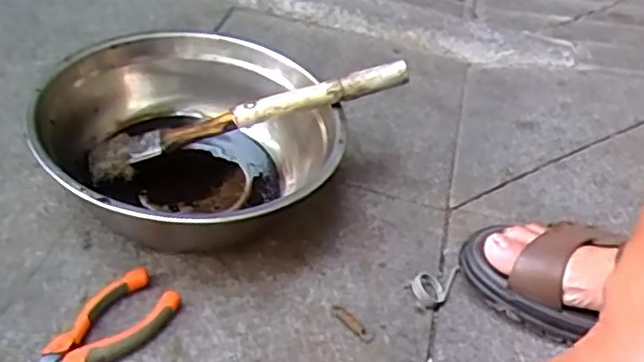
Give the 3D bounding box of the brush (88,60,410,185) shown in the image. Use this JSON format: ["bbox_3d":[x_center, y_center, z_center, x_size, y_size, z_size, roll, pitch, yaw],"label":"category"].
[{"bbox_3d":[-0.062,-0.056,0.584,0.278,0.022,0.040,-17,44,-1],"label":"brush"}]

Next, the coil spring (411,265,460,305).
[{"bbox_3d":[0.092,0.080,0.556,0.030,0.011,0.055,27,42,14],"label":"coil spring"}]

